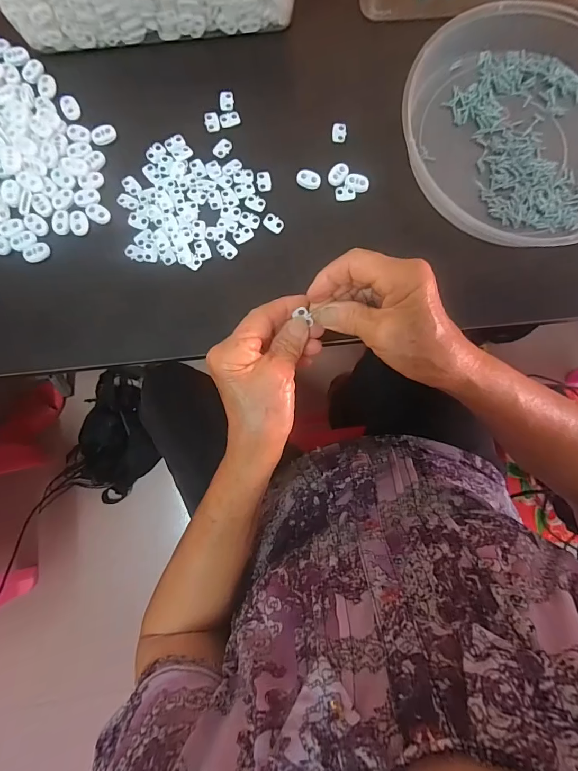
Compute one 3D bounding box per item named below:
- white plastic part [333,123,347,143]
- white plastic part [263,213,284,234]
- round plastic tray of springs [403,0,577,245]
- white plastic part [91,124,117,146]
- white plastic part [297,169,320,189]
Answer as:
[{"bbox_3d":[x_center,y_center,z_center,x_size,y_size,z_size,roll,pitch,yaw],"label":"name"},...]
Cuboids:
[{"bbox_3d":[0.049,-0.244,0.371,0.013,0.004,0.019,4,86,-4],"label":"white plastic part"},{"bbox_3d":[-0.014,-0.151,0.358,0.019,0.004,0.014,32,85,-2],"label":"white plastic part"},{"bbox_3d":[0.223,-0.241,0.363,0.224,0.051,0.215,0,84,-2],"label":"round plastic tray of springs"},{"bbox_3d":[-0.171,-0.232,0.356,0.022,0.004,0.016,-20,88,-5],"label":"white plastic part"},{"bbox_3d":[0.018,-0.194,0.363,0.022,0.008,0.014,14,86,-3],"label":"white plastic part"}]

